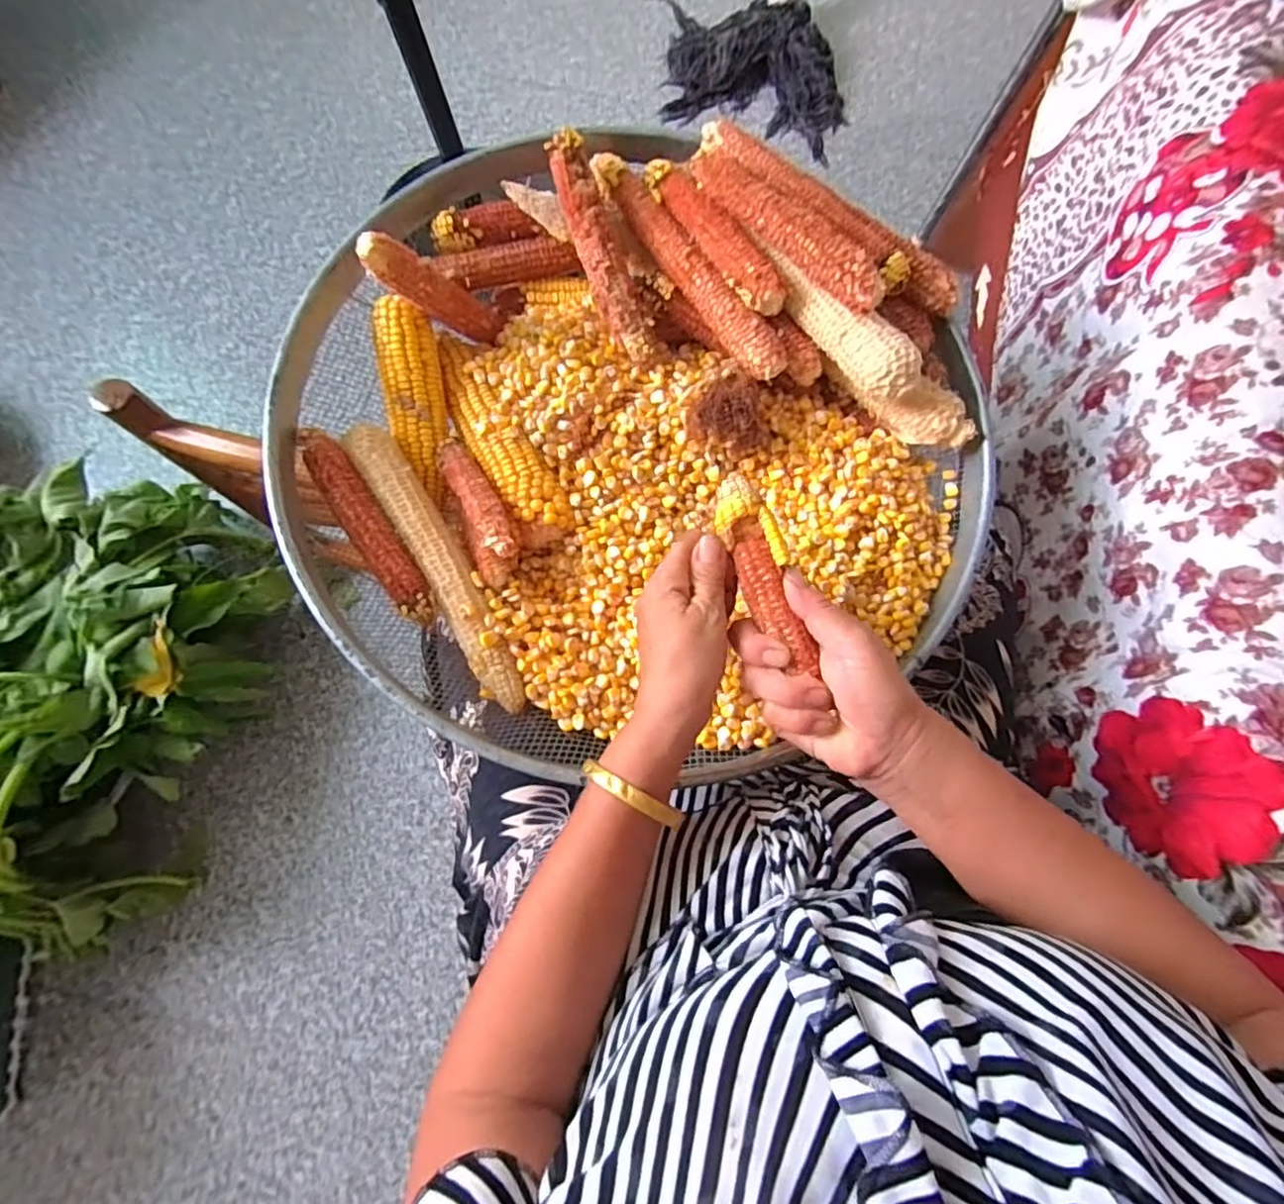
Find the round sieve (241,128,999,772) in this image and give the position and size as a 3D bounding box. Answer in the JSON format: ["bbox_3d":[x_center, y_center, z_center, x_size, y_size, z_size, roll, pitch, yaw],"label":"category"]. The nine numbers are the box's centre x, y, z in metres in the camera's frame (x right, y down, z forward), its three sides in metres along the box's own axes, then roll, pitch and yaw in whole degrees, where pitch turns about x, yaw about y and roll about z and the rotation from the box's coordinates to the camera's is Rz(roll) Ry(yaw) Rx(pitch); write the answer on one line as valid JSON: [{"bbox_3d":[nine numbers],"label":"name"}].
[{"bbox_3d":[-0.004,-0.121,0.425,0.490,0.104,0.451,0,77,-2],"label":"round sieve"}]

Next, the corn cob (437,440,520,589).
[{"bbox_3d":[-0.122,-0.072,0.434,0.033,0.034,0.123,-24,78,-7],"label":"corn cob"}]

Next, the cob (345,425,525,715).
[{"bbox_3d":[-0.144,-0.028,0.420,0.032,0.025,0.230,-30,79,-8],"label":"cob"}]

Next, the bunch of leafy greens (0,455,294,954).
[{"bbox_3d":[-0.724,0.101,0.693,0.434,0.225,0.511,19,76,3],"label":"bunch of leafy greens"}]

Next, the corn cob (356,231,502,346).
[{"bbox_3d":[-0.154,-0.230,0.438,0.025,0.124,0.025,-24,77,24],"label":"corn cob"}]

